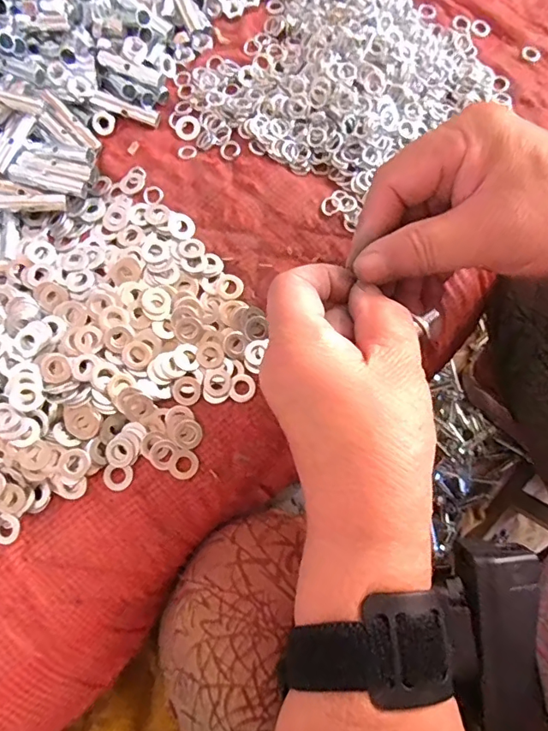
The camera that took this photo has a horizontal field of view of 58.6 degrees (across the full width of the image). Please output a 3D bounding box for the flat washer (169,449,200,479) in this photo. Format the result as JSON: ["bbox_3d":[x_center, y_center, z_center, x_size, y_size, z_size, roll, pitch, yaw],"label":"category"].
[{"bbox_3d":[-0.048,0.053,0.262,0.015,0.004,0.015,1,80,-7],"label":"flat washer"}]

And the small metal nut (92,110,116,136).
[{"bbox_3d":[-0.109,-0.155,0.313,0.014,0.004,0.014,-3,105,-11],"label":"small metal nut"}]

